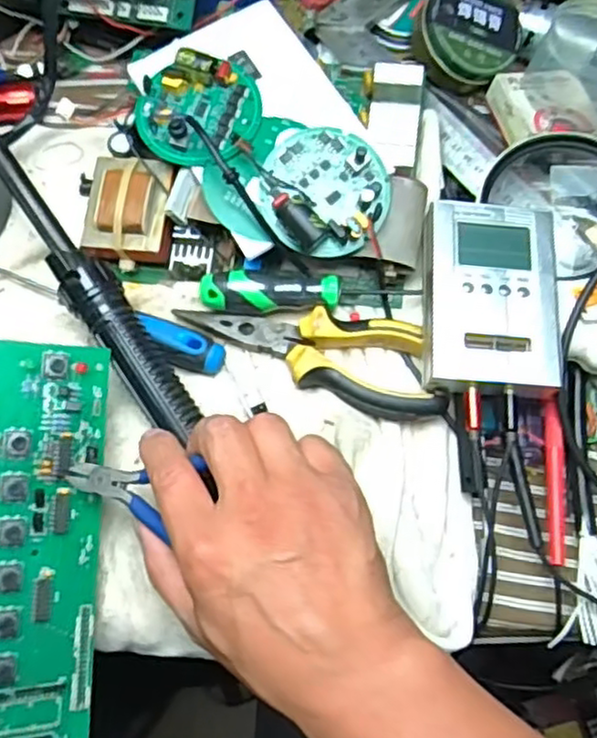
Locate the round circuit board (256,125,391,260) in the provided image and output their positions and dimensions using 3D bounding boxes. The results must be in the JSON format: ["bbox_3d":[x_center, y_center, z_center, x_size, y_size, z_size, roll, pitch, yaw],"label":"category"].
[{"bbox_3d":[0.015,-0.098,0.382,0.069,0.018,0.066,0,72,0],"label":"round circuit board"}]

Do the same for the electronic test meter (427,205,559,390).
[{"bbox_3d":[0.102,-0.036,0.379,0.070,0.032,0.101,3,72,1],"label":"electronic test meter"}]

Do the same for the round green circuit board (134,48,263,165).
[{"bbox_3d":[-0.057,-0.148,0.393,0.069,0.019,0.058,-12,73,-4],"label":"round green circuit board"}]

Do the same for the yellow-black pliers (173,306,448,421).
[{"bbox_3d":[0.007,-0.008,0.384,0.149,0.014,0.052,11,73,4],"label":"yellow-black pliers"}]

